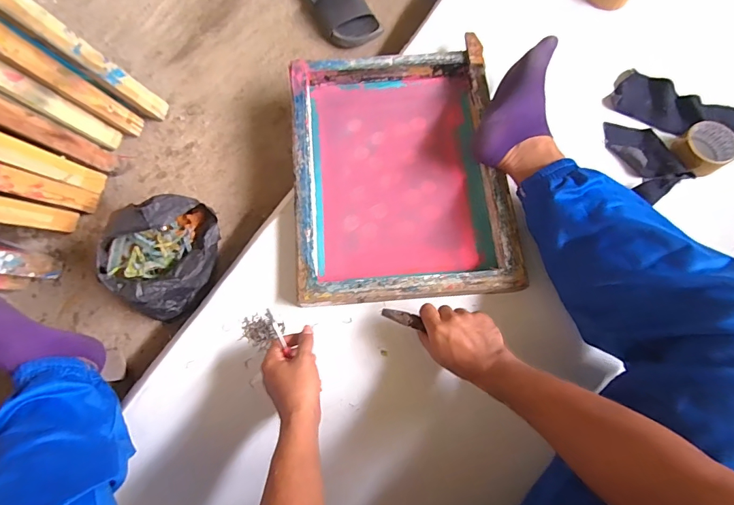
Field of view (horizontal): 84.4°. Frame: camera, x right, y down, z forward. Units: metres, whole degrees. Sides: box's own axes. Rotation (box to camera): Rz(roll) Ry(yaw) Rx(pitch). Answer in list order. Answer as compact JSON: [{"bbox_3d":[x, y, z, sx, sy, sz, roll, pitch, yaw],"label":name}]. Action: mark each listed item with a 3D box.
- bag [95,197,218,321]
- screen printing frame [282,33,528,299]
[{"bbox_3d":[-0.315,0.007,0.656,0.181,0.172,0.120,-41,76,-13],"label":"bag"},{"bbox_3d":[0.055,-0.144,0.704,0.357,0.056,0.452,-3,71,-1],"label":"screen printing frame"}]

